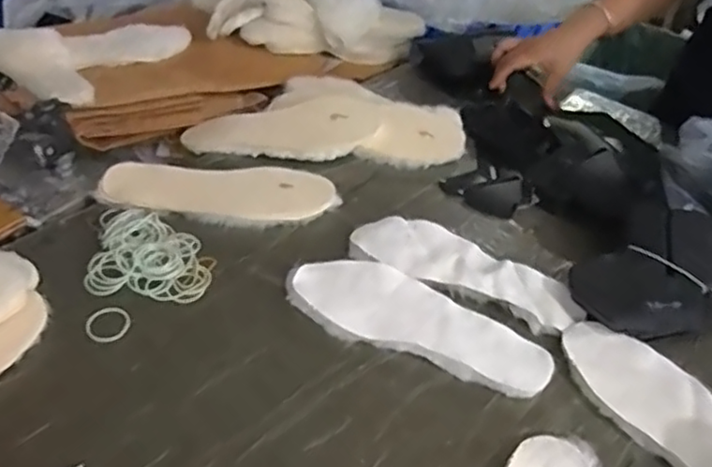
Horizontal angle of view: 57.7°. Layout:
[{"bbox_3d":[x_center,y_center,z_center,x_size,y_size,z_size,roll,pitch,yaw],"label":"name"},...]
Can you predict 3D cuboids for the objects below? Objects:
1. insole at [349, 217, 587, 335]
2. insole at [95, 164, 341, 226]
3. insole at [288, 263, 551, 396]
[{"bbox_3d":[0.123,0.040,0.731,0.260,0.021,0.094,21,42,17],"label":"insole"},{"bbox_3d":[-0.166,-0.050,0.793,0.277,0.020,0.083,1,56,-5],"label":"insole"},{"bbox_3d":[0.063,0.089,0.671,0.274,0.025,0.088,18,41,15],"label":"insole"}]

